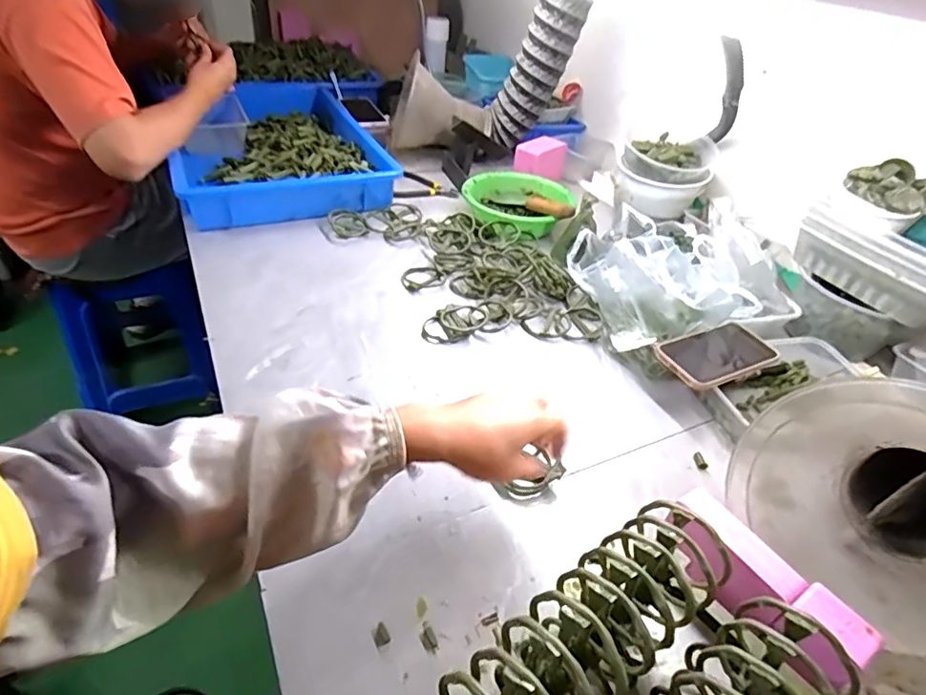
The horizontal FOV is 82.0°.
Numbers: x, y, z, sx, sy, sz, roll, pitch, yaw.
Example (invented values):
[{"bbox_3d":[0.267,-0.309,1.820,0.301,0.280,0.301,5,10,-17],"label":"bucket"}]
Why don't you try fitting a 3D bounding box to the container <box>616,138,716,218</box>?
[{"bbox_3d":[0.369,-0.321,0.991,0.156,0.111,0.156,20,41,16],"label":"container"}]

